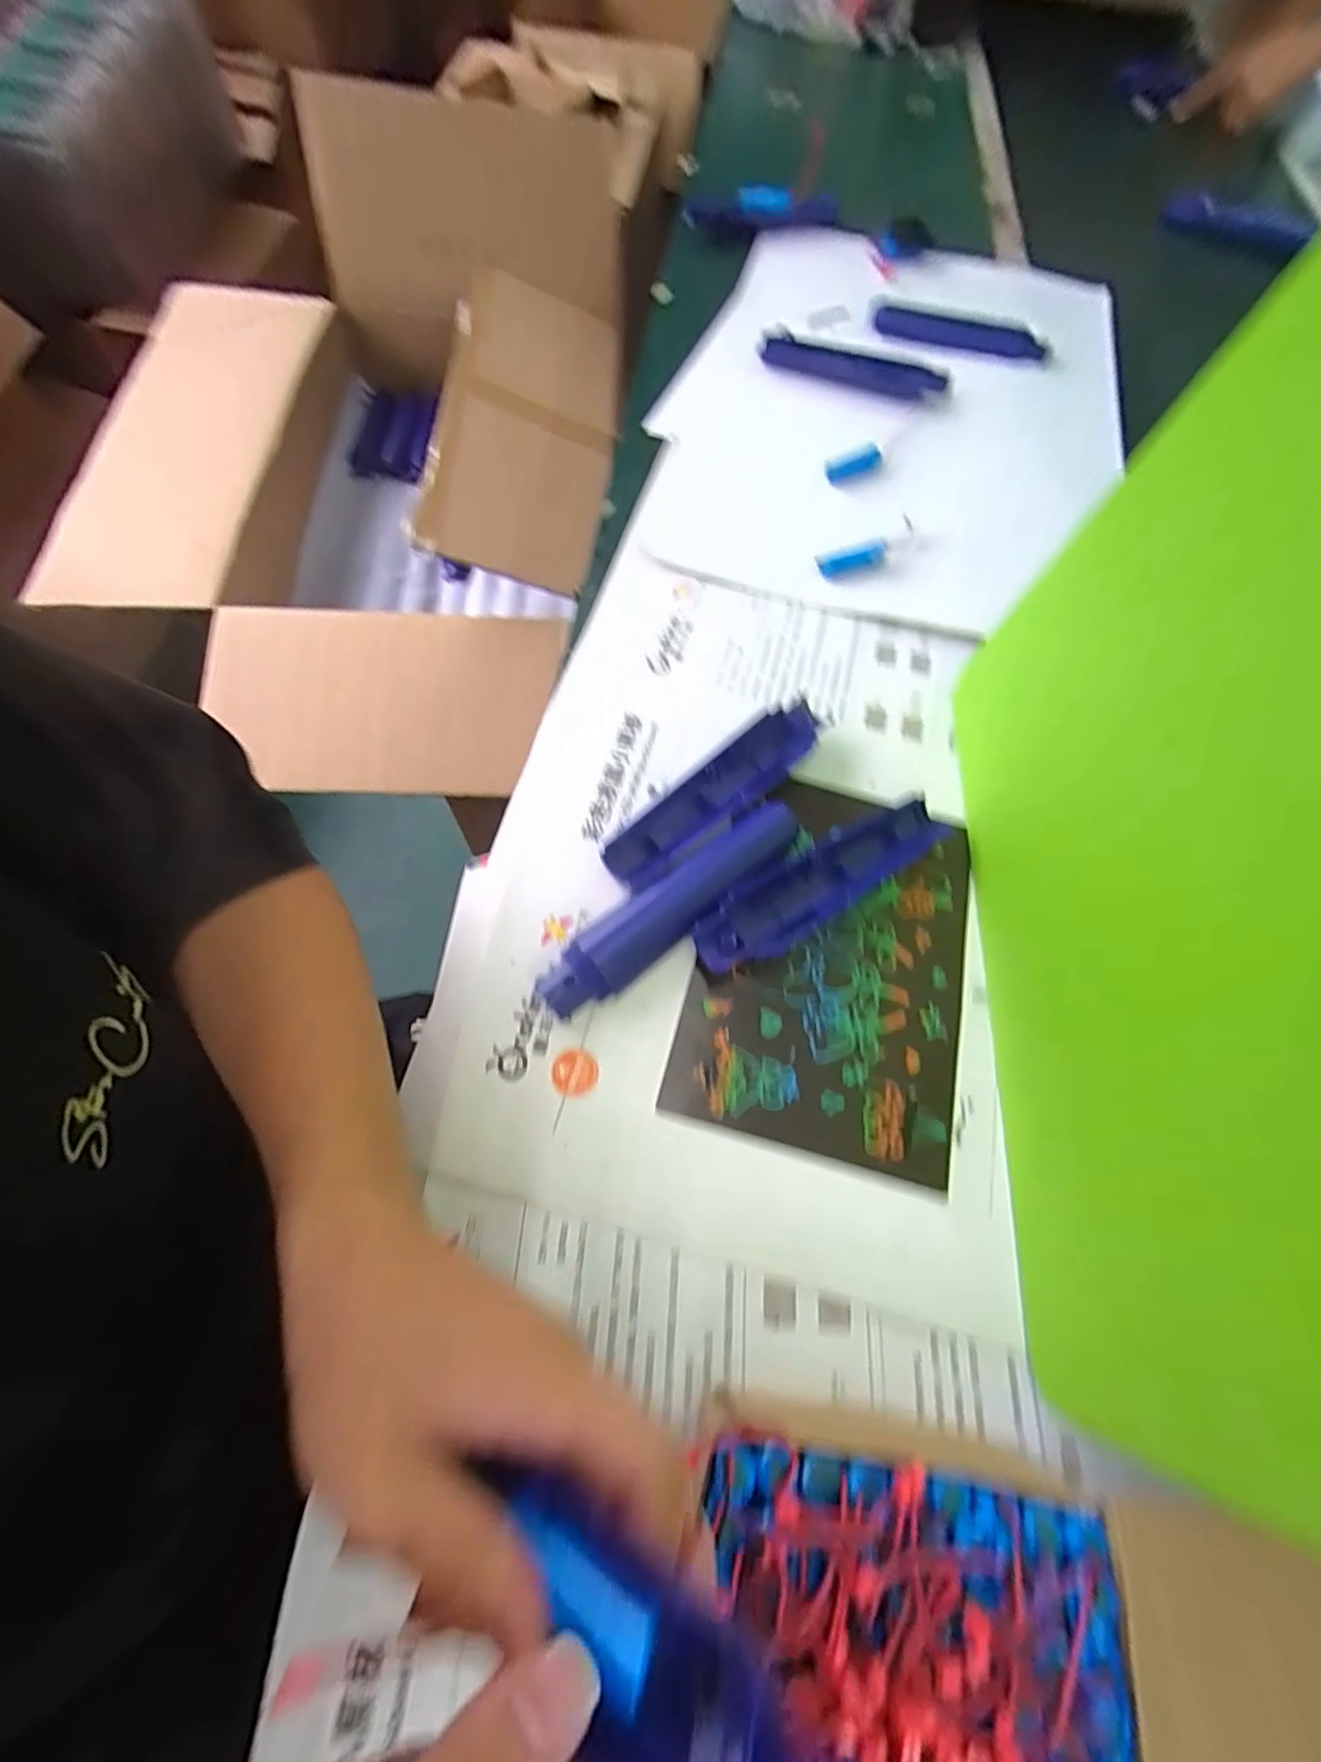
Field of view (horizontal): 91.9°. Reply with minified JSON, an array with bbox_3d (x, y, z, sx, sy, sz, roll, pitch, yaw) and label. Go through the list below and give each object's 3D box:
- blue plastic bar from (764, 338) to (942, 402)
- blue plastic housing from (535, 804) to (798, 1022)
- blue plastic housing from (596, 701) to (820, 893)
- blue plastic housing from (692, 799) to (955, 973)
[{"bbox_3d":[0.170,-0.454,0.564,0.157,0.019,0.029,20,66,6],"label":"blue plastic bar"},{"bbox_3d":[0.009,0.012,0.344,0.169,0.021,0.033,-37,72,-18],"label":"blue plastic housing"},{"bbox_3d":[0.034,-0.051,0.374,0.158,0.018,0.037,-39,73,-18],"label":"blue plastic housing"},{"bbox_3d":[0.092,-0.001,0.357,0.166,0.019,0.039,-30,71,-15],"label":"blue plastic housing"}]

